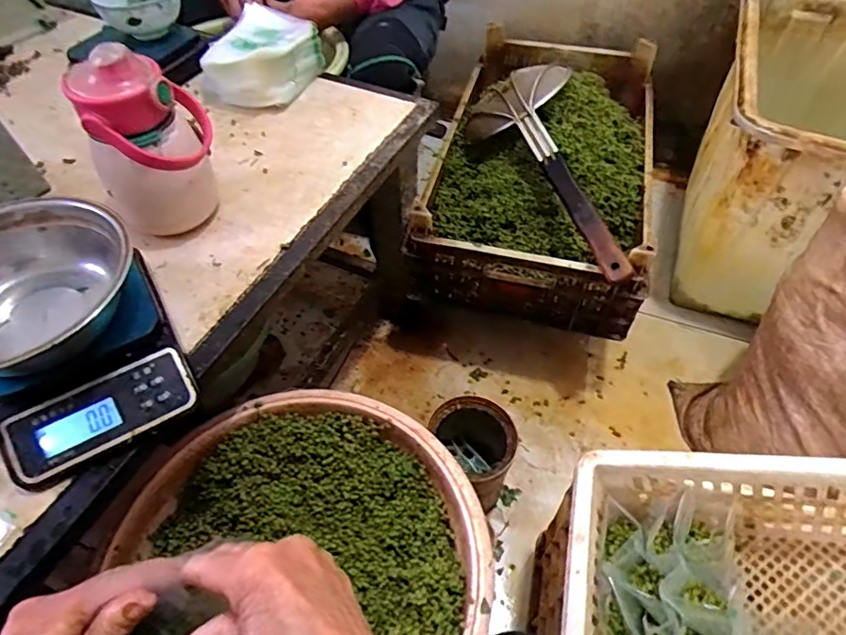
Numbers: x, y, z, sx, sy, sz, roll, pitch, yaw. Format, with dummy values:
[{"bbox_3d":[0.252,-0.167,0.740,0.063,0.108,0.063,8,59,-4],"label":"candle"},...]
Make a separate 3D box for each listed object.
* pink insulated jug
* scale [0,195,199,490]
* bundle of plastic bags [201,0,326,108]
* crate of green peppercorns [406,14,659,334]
[{"bbox_3d":[-0.292,-0.180,0.572,0.125,0.185,0.103,-18,55,-13],"label":"pink insulated jug"},{"bbox_3d":[-0.328,0.013,0.467,0.186,0.111,0.226,-31,58,-21],"label":"scale"},{"bbox_3d":[-0.242,-0.379,0.794,0.123,0.080,0.156,27,58,20],"label":"bundle of plastic bags"},{"bbox_3d":[0.236,-0.319,1.019,0.386,0.211,0.665,13,54,10],"label":"crate of green peppercorns"}]

